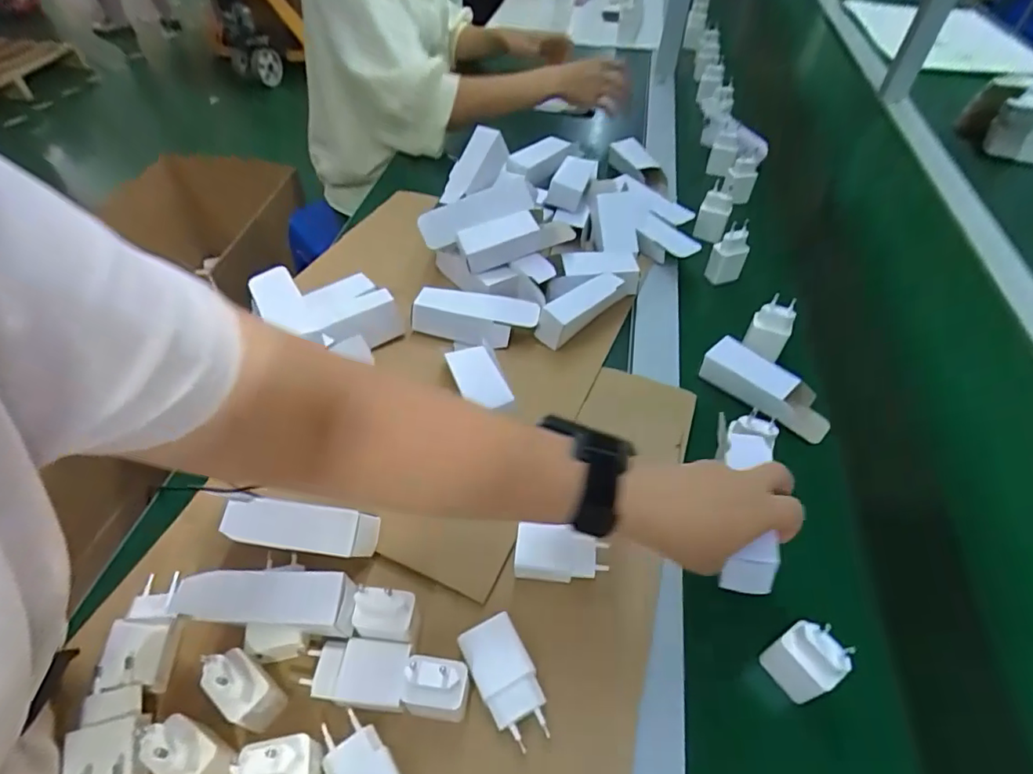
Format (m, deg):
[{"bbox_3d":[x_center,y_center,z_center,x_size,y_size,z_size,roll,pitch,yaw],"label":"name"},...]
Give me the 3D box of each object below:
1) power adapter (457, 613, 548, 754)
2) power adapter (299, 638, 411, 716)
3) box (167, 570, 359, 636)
[{"bbox_3d":[-0.007,0.198,0.367,0.038,0.029,0.073,-22,53,-19],"label":"power adapter"},{"bbox_3d":[-0.108,0.194,0.369,0.067,0.021,0.038,5,49,3],"label":"power adapter"},{"bbox_3d":[-0.164,0.148,0.367,0.112,0.044,0.032,1,49,0],"label":"box"}]

